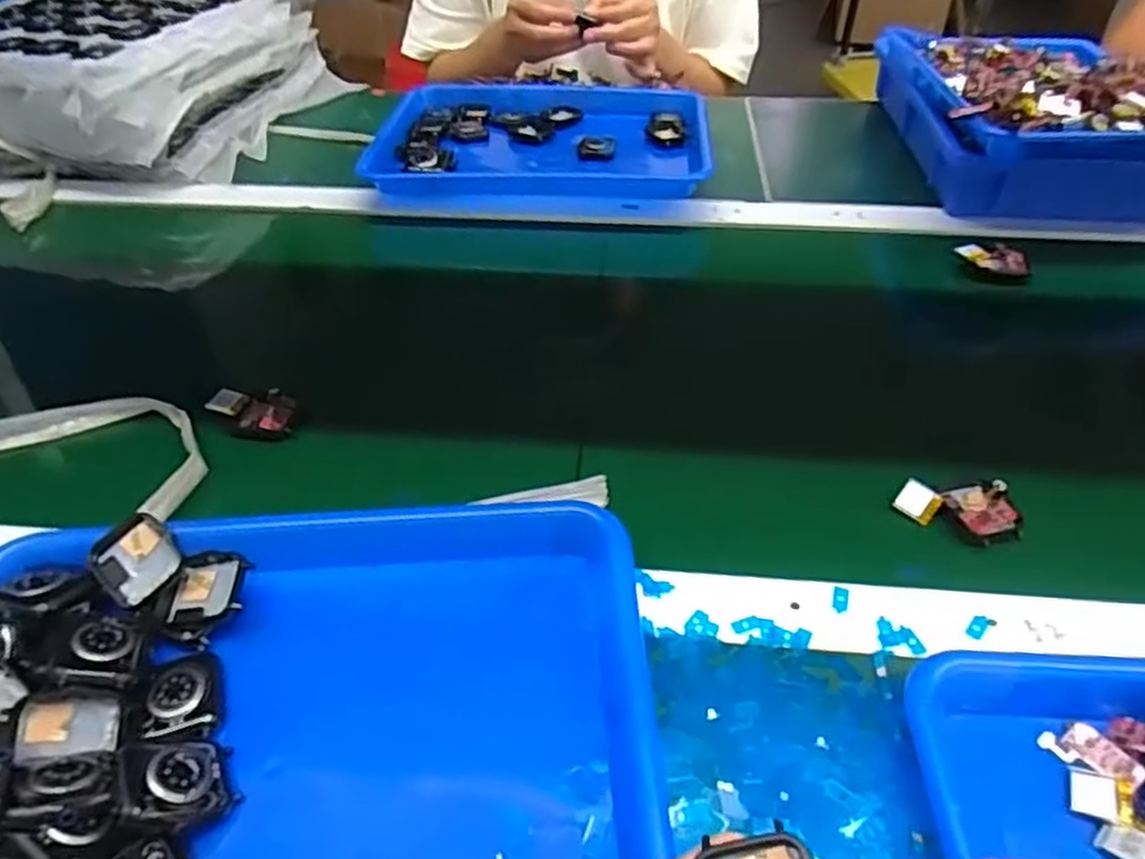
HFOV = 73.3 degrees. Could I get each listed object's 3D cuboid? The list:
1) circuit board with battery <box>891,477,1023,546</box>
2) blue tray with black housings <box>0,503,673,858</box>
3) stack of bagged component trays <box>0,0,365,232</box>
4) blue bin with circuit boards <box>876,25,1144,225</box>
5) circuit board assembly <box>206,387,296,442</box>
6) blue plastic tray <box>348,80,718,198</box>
[{"bbox_3d":[0.223,0.046,0.445,0.062,0.014,0.044,-1,43,0],"label":"circuit board with battery"},{"bbox_3d":[-0.132,0.140,0.325,0.332,0.043,0.249,-2,43,-1],"label":"blue tray with black housings"},{"bbox_3d":[-0.488,-0.381,0.838,0.319,0.118,0.389,13,45,14],"label":"stack of bagged component trays"},{"bbox_3d":[0.450,-0.320,0.762,0.234,0.114,0.317,-1,43,0],"label":"blue bin with circuit boards"},{"bbox_3d":[-0.210,-0.012,0.511,0.055,0.019,0.035,16,46,17],"label":"circuit board assembly"},{"bbox_3d":[-0.028,-0.306,0.804,0.333,0.033,0.236,3,44,4],"label":"blue plastic tray"}]

